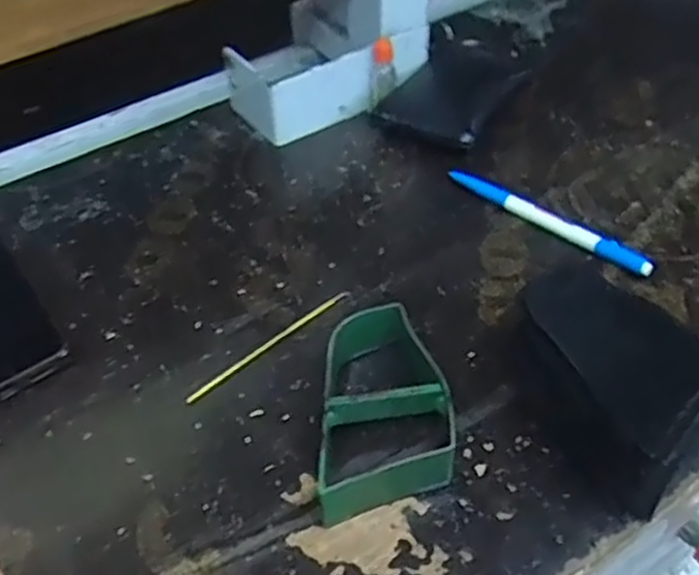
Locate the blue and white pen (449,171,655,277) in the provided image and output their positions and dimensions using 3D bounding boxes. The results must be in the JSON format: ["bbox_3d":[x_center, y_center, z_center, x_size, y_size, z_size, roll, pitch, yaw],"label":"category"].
[{"bbox_3d":[0.118,-0.041,0.468,0.136,0.016,0.011,32,56,30],"label":"blue and white pen"}]

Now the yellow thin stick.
[{"bbox_3d":[-0.042,0.029,0.414,0.106,0.004,0.006,-33,53,-26],"label":"yellow thin stick"}]

